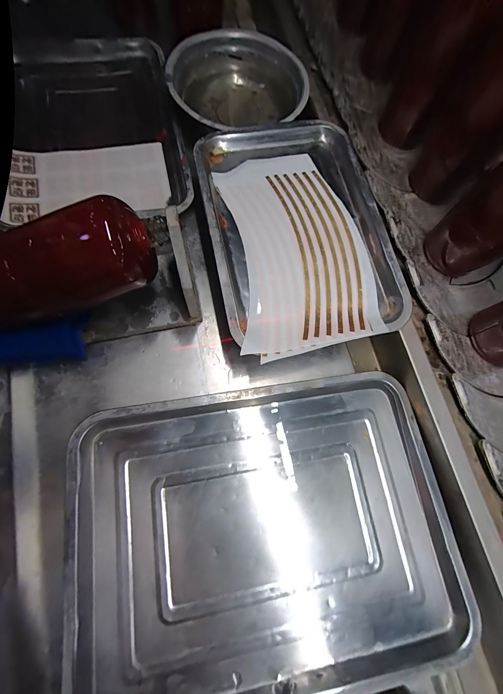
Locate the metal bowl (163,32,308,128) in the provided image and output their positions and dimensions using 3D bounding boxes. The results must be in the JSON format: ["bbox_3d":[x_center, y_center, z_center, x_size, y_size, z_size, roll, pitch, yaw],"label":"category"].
[{"bbox_3d":[-0.020,-0.382,0.411,0.190,0.069,0.192,0,80,-1],"label":"metal bowl"}]

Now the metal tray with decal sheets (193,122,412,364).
[{"bbox_3d":[0.054,-0.139,0.320,0.203,0.034,0.294,-14,74,-3],"label":"metal tray with decal sheets"}]

